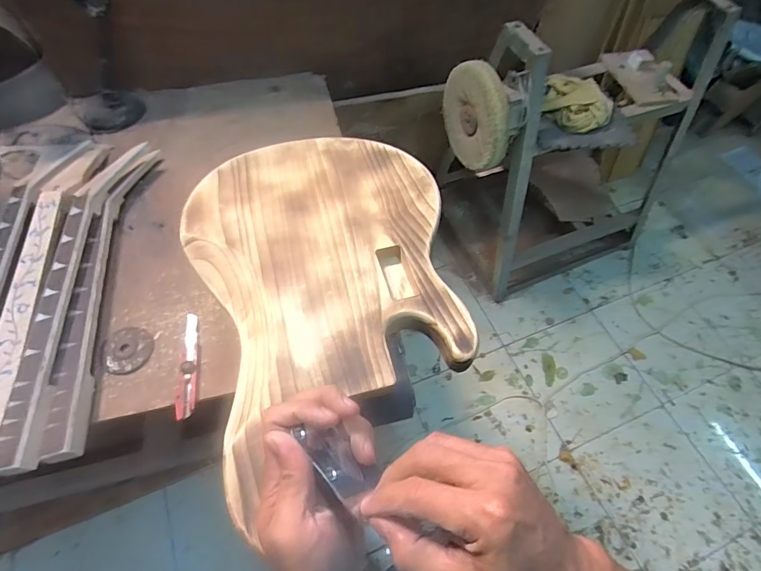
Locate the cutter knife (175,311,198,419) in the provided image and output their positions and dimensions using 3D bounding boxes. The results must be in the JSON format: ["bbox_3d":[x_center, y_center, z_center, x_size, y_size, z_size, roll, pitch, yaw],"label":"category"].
[{"bbox_3d":[-0.337,0.138,0.746,0.028,0.013,0.190,-6,59,-7],"label":"cutter knife"}]

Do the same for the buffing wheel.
[{"bbox_3d":[0.249,-0.438,1.105,0.052,0.245,0.261,-19,61,-15],"label":"buffing wheel"}]

